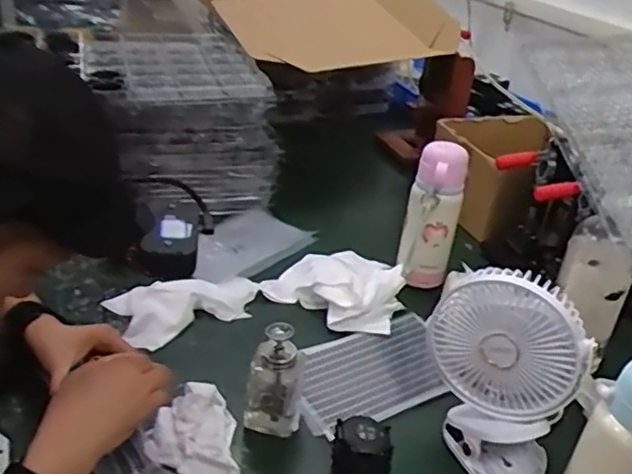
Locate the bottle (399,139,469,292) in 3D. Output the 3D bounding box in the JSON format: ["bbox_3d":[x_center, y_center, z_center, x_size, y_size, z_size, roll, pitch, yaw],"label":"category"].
[{"bbox_3d":[0.163,-0.024,0.916,0.075,0.202,0.068,12,30,12],"label":"bottle"}]

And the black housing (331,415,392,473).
[{"bbox_3d":[0.045,0.218,0.640,0.058,0.066,0.047,8,29,4],"label":"black housing"}]

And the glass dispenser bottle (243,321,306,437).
[{"bbox_3d":[-0.042,0.149,0.674,0.059,0.122,0.048,4,29,-2],"label":"glass dispenser bottle"}]

